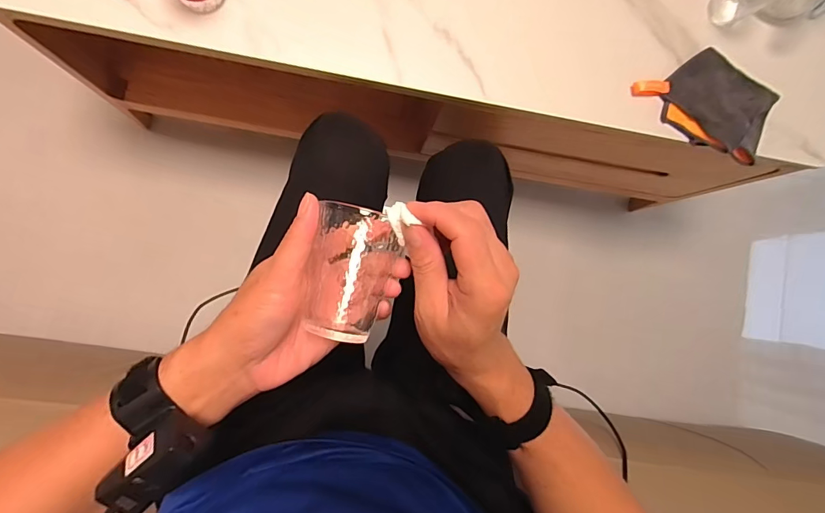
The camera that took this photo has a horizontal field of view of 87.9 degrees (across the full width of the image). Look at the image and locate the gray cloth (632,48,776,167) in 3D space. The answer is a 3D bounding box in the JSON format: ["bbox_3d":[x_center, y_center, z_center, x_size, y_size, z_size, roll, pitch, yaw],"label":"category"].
[{"bbox_3d":[0.418,-0.216,0.599,0.184,0.029,0.114,40,83,-4],"label":"gray cloth"}]

